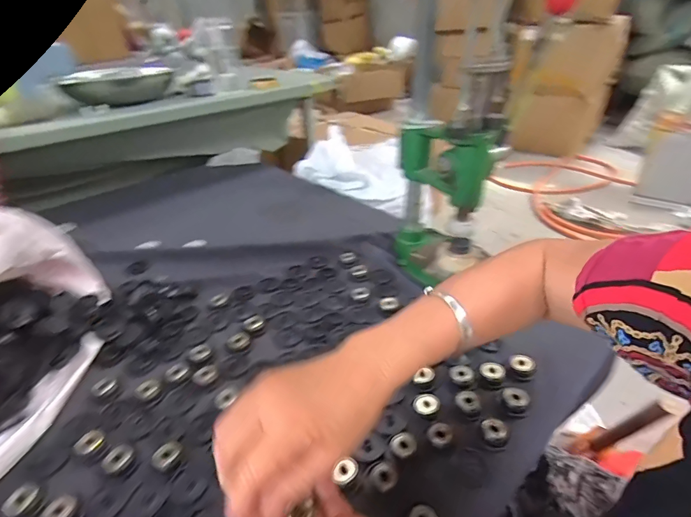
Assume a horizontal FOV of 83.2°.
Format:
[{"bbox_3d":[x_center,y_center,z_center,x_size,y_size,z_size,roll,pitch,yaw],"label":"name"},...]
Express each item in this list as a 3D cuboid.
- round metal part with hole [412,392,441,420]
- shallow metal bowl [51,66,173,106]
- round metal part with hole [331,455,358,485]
[{"bbox_3d":[0.084,0.150,0.402,0.031,0.006,0.027,26,42,36],"label":"round metal part with hole"},{"bbox_3d":[-0.542,-0.415,0.937,0.239,0.057,0.186,-15,35,-20],"label":"shallow metal bowl"},{"bbox_3d":[-0.001,0.190,0.347,0.025,0.008,0.019,-26,40,-32],"label":"round metal part with hole"}]

